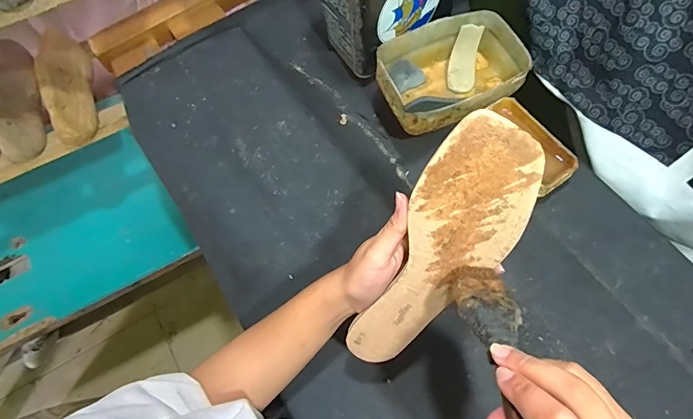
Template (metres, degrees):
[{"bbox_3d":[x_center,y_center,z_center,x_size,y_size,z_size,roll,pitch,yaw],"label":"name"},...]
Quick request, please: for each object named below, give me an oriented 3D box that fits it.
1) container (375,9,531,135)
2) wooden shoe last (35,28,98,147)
[{"bbox_3d":[0.136,-0.181,0.555,0.184,0.084,0.127,-24,68,-10],"label":"container"},{"bbox_3d":[-0.422,-0.204,0.625,0.056,0.076,0.224,-22,68,-9],"label":"wooden shoe last"}]

